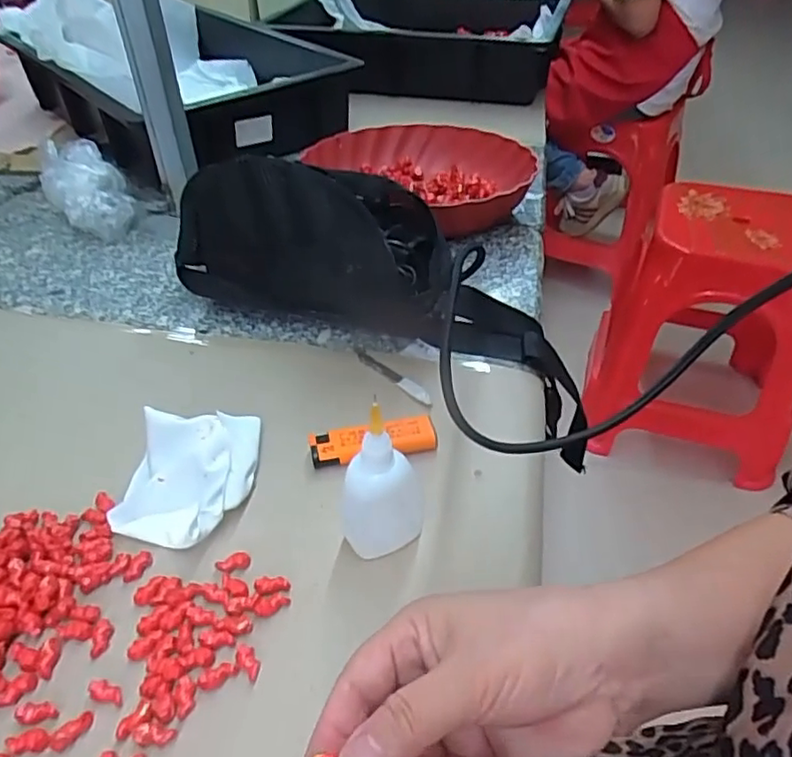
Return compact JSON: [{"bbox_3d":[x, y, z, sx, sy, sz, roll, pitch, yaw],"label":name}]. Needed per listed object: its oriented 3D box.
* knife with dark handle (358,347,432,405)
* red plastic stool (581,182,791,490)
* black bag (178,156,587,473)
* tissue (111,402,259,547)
[{"bbox_3d":[-0.003,-0.002,0.463,0.011,0.004,0.084,-31,49,-30],"label":"knife with dark handle"},{"bbox_3d":[0.629,-0.107,1.333,0.391,0.482,0.346,9,44,10],"label":"red plastic stool"},{"bbox_3d":[-0.001,-0.083,0.504,0.372,0.126,0.105,21,44,7],"label":"black bag"},{"bbox_3d":[-0.124,0.053,0.379,0.072,0.033,0.088,8,44,9],"label":"tissue"}]

